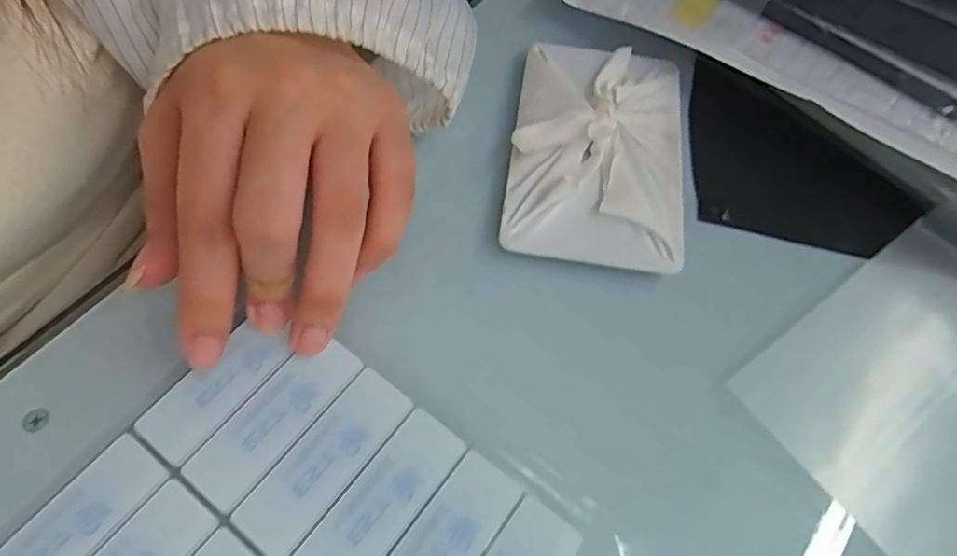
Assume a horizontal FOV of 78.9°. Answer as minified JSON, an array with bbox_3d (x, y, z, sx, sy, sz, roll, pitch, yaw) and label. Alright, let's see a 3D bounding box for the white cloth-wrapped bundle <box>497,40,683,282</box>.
[{"bbox_3d":[0.049,-0.055,0.243,0.068,0.018,0.109,8,61,2],"label":"white cloth-wrapped bundle"}]

